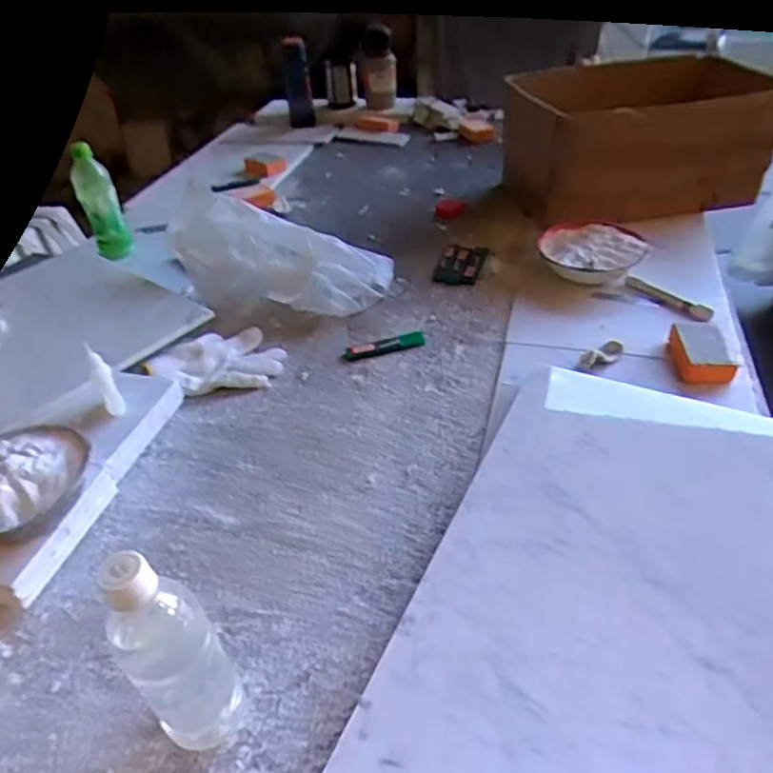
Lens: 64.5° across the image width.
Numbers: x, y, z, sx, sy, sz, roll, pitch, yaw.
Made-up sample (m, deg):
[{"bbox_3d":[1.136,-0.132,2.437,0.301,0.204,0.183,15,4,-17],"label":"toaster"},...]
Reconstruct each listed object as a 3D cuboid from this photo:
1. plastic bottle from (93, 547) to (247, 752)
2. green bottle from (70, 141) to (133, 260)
[{"bbox_3d":[-0.156,0.190,0.446,0.061,0.203,0.063,-4,41,3],"label":"plastic bottle"},{"bbox_3d":[-0.524,-0.329,1.126,0.067,0.215,0.055,-23,44,-18],"label":"green bottle"}]

